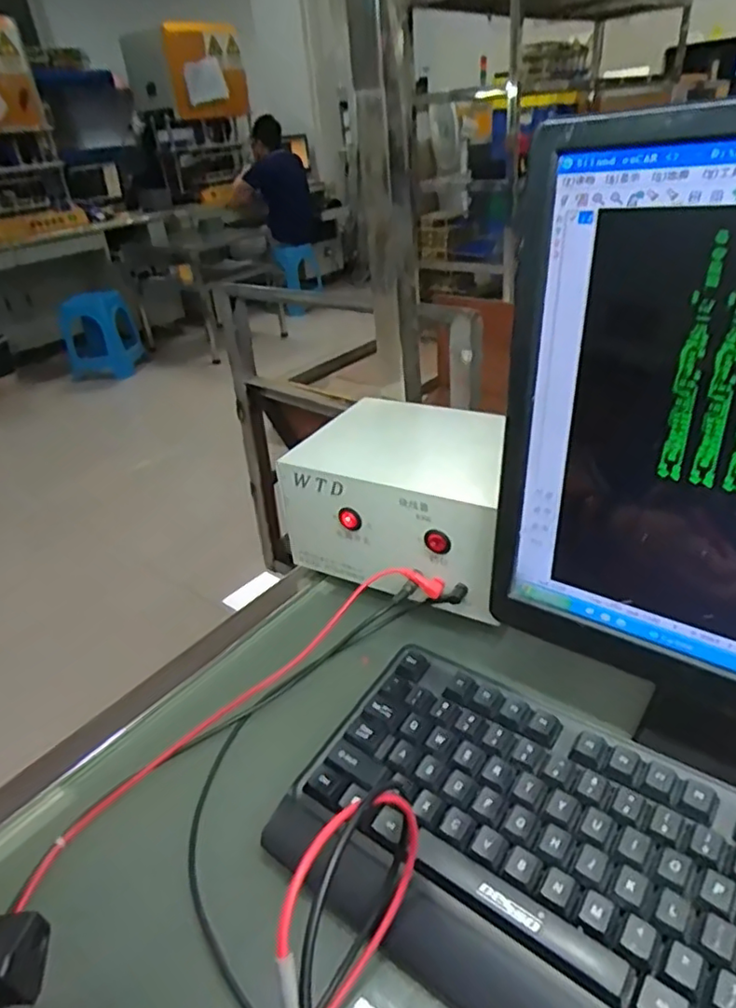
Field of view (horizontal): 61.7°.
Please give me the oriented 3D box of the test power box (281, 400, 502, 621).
[{"bbox_3d":[0.041,-0.007,0.561,0.198,0.112,0.158,12,36,27],"label":"test power box"}]

